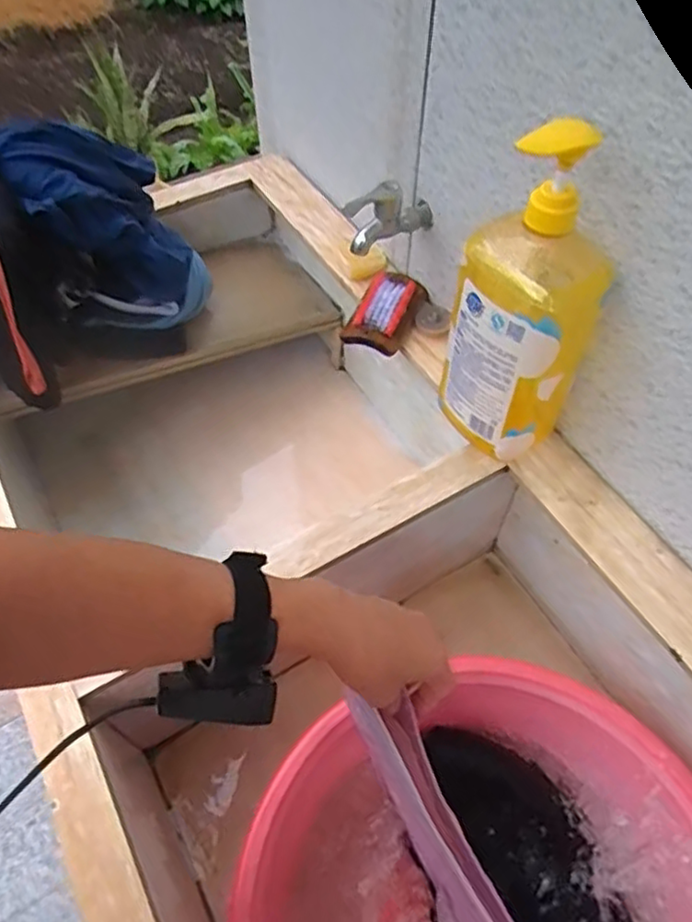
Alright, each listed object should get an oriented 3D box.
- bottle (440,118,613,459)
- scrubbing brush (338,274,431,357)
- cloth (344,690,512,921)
[{"bbox_3d":[0.143,-0.125,0.523,0.119,0.275,0.086,22,58,15],"label":"bottle"},{"bbox_3d":[0.047,-0.167,0.722,0.064,0.029,0.105,20,58,13],"label":"scrubbing brush"},{"bbox_3d":[0.090,0.281,0.419,0.045,0.054,0.268,-28,58,-18],"label":"cloth"}]

